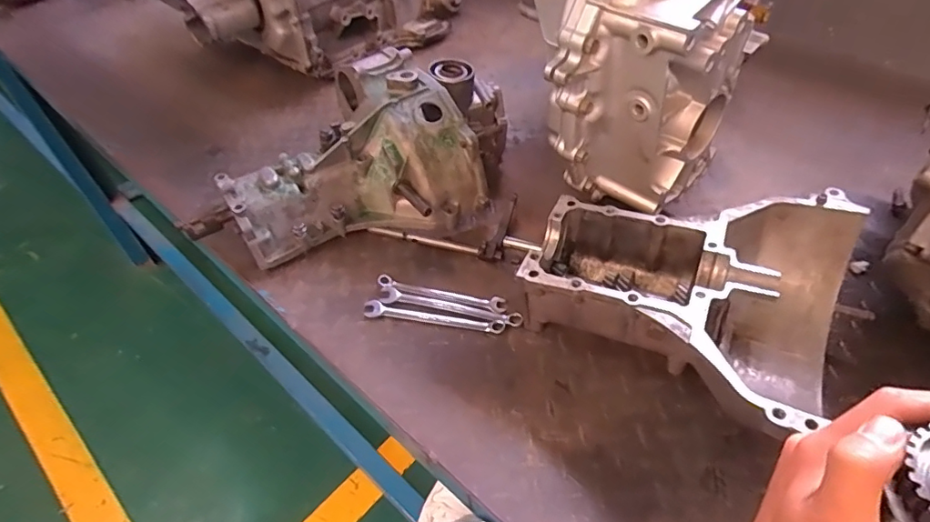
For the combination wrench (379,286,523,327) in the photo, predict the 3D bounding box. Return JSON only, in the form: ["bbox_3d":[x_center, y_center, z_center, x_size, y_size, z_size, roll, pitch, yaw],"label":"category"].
[{"bbox_3d":[-0.017,0.054,0.598,0.166,0.007,0.020,10,48,10],"label":"combination wrench"}]

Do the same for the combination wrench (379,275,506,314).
[{"bbox_3d":[-0.028,0.036,0.612,0.152,0.007,0.022,12,49,12],"label":"combination wrench"}]

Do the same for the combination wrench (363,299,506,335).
[{"bbox_3d":[-0.036,0.066,0.588,0.160,0.004,0.022,8,48,9],"label":"combination wrench"}]

